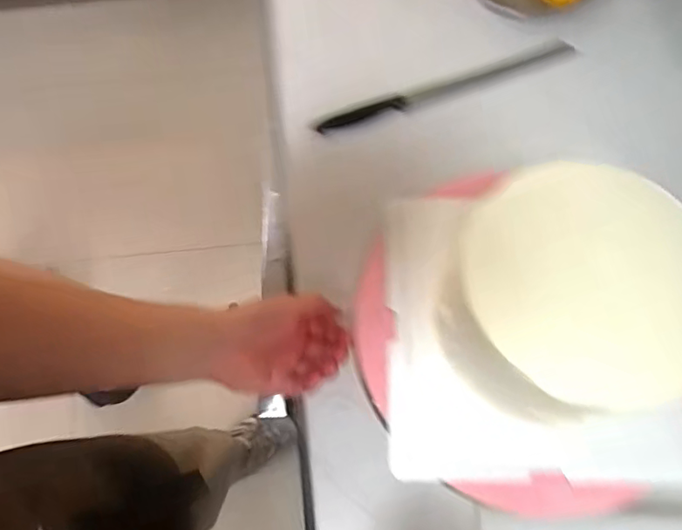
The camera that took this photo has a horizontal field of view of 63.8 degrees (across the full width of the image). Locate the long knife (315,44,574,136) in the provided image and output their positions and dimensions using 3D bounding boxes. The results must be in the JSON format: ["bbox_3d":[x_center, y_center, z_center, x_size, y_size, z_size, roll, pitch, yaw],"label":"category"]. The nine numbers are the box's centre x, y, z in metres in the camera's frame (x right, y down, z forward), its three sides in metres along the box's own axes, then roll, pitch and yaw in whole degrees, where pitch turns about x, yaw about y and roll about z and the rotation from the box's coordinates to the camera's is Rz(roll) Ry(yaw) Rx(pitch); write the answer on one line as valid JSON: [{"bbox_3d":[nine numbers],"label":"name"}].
[{"bbox_3d":[0.138,-0.231,0.710,0.353,0.013,0.024,-19,71,-5],"label":"long knife"}]

